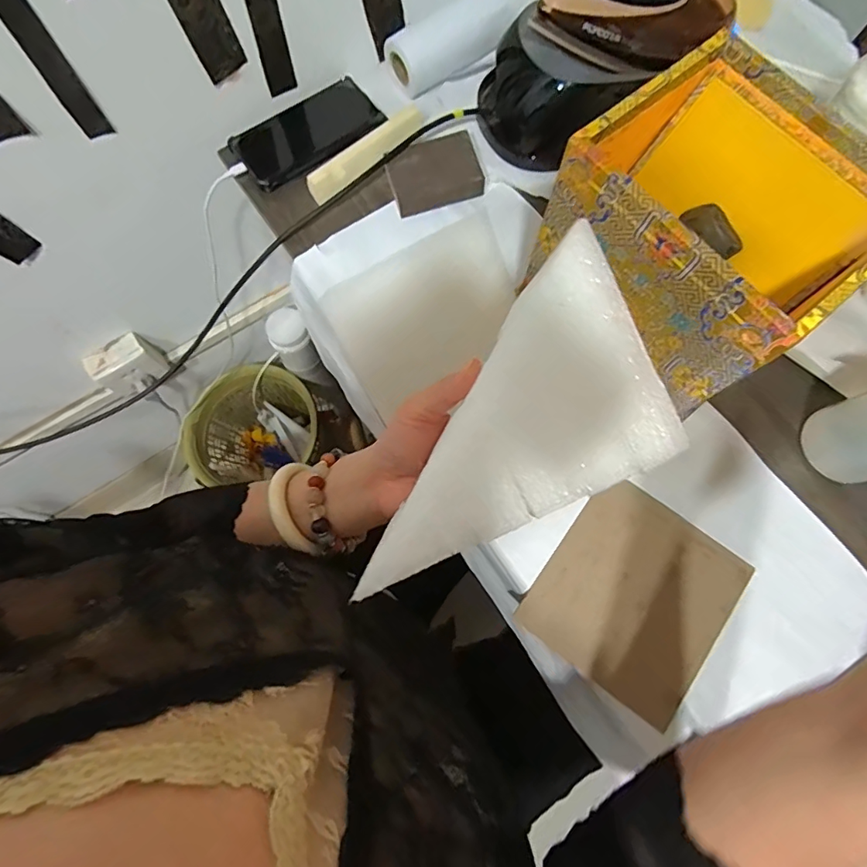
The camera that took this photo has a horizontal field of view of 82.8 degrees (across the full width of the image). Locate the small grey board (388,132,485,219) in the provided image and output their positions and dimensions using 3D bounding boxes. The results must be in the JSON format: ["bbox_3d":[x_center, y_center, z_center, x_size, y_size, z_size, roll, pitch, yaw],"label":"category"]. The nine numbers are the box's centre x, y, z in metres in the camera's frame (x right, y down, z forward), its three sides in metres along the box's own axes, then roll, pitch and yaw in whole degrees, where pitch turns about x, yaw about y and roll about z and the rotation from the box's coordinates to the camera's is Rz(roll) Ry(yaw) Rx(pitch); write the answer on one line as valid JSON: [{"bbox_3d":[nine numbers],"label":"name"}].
[{"bbox_3d":[0.002,-0.287,0.542,0.098,0.012,0.070,-18,95,0],"label":"small grey board"}]

